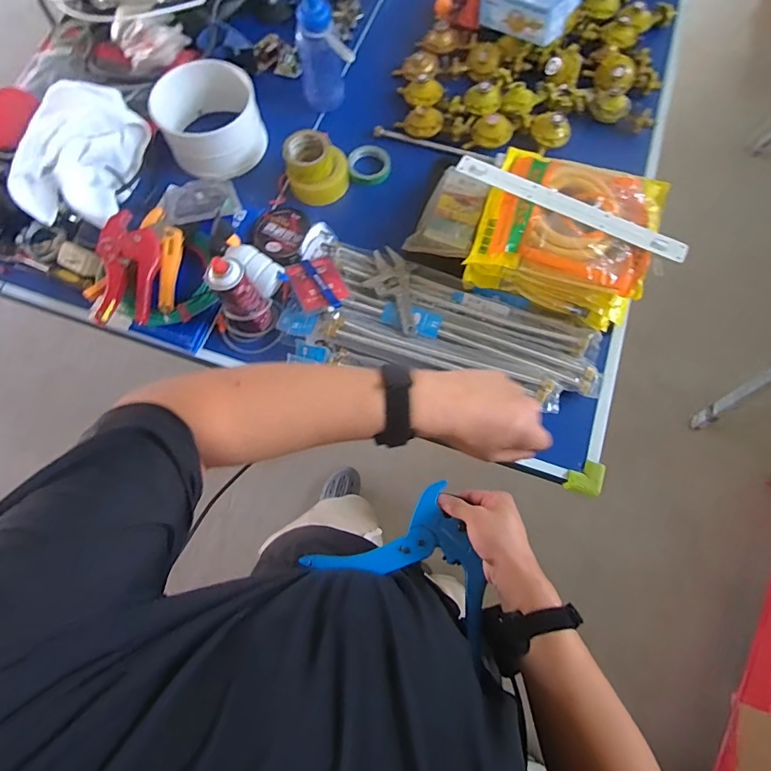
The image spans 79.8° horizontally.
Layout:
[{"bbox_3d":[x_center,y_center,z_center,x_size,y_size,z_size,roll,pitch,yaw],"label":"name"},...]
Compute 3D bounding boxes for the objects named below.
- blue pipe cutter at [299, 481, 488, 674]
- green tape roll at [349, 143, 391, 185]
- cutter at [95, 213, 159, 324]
[{"bbox_3d":[0.038,0.195,0.552,0.218,0.022,0.156,27,74,9],"label":"blue pipe cutter"},{"bbox_3d":[-0.036,-0.489,1.016,0.091,0.027,0.094,0,71,1],"label":"green tape roll"},{"bbox_3d":[-0.472,-0.219,0.844,0.100,0.035,0.216,1,71,1],"label":"cutter"}]

